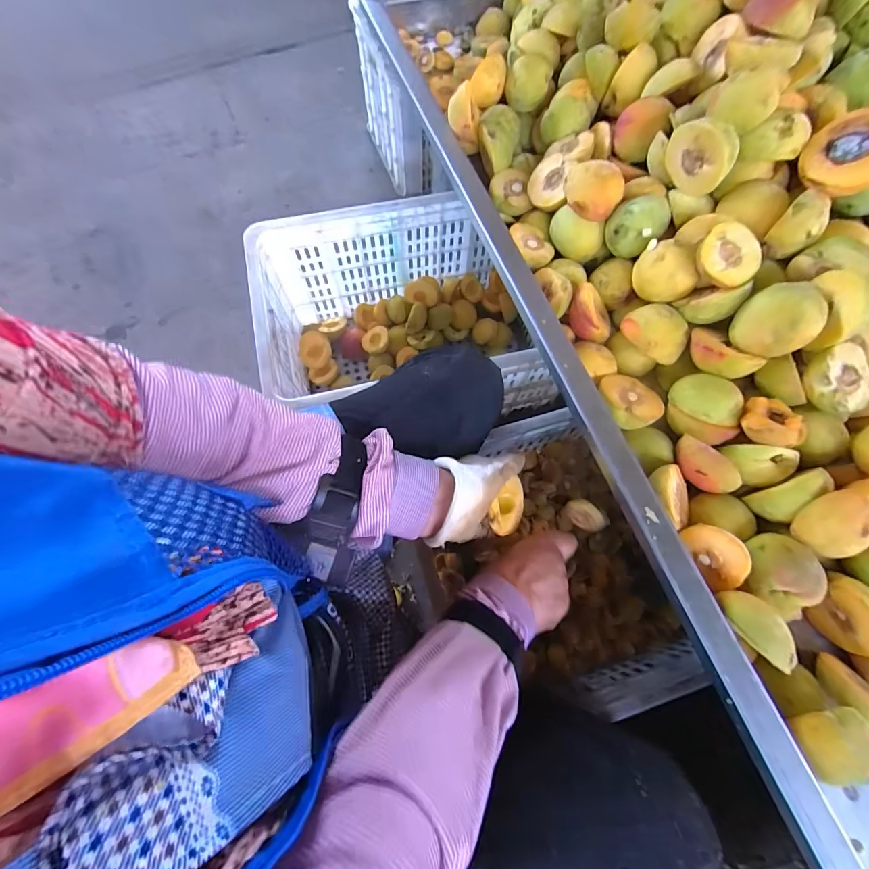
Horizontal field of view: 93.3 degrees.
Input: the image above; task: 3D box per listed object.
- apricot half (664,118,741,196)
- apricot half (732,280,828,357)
[{"bbox_3d":[0.256,-0.269,0.396,0.061,0.061,0.024,36,72,12],"label":"apricot half"},{"bbox_3d":[0.306,-0.102,0.363,0.058,0.020,0.066,40,116,29],"label":"apricot half"}]

